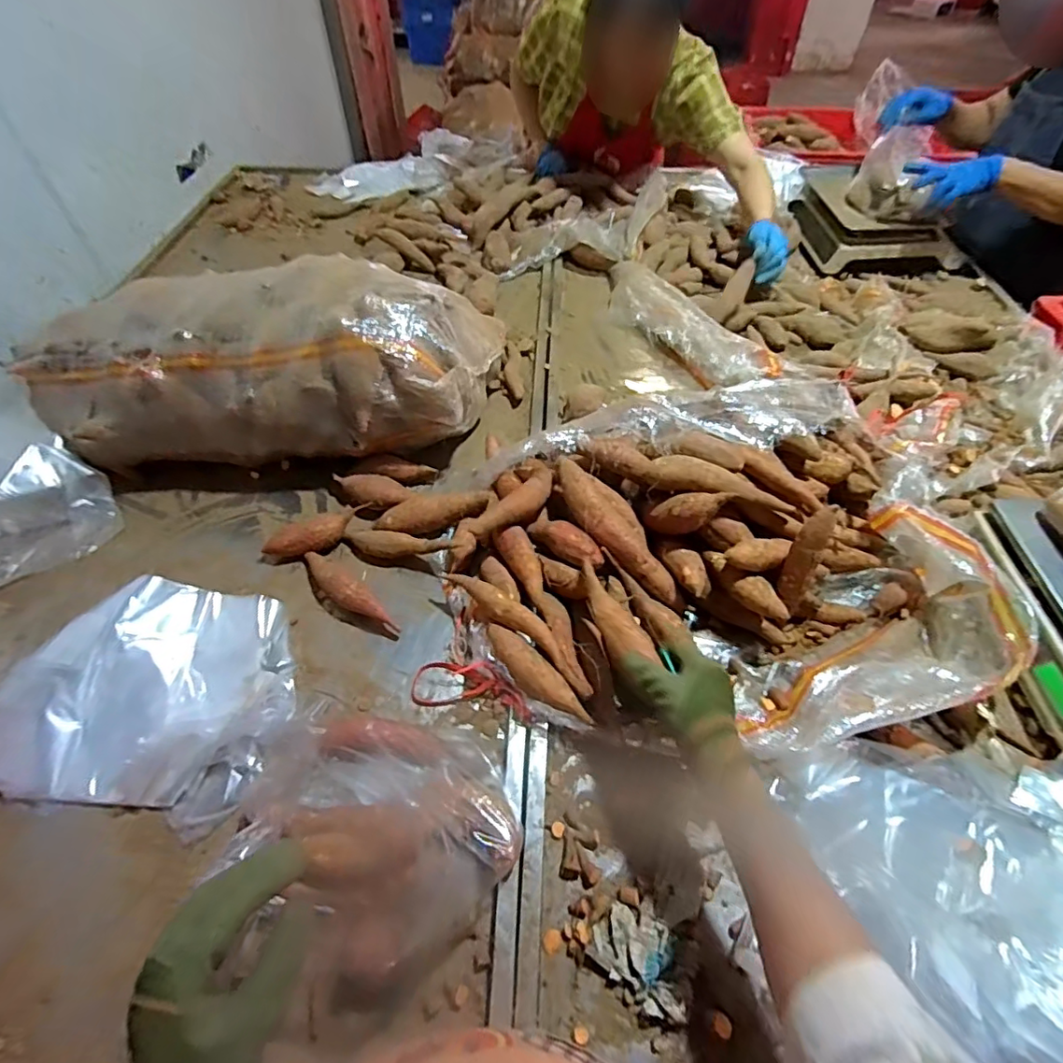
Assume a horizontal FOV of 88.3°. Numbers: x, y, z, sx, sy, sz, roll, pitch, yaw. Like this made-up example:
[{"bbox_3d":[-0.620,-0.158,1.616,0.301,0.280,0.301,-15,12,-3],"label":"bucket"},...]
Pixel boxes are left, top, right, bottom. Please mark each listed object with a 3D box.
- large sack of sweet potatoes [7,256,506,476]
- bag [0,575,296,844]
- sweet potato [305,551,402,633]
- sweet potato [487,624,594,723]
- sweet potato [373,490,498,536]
[{"bbox_3d":[-0.398,-0.249,0.853,0.673,0.225,0.256,-2,52,-1],"label":"large sack of sweet potatoes"},{"bbox_3d":[-0.432,0.175,0.628,0.293,0.074,0.252,9,52,7],"label":"bag"},{"bbox_3d":[-0.248,0.077,0.723,0.186,0.037,0.038,33,59,24],"label":"sweet potato"},{"bbox_3d":[0.002,0.167,0.627,0.041,0.046,0.159,-37,60,-25],"label":"sweet potato"},{"bbox_3d":[-0.140,-0.026,0.780,0.168,0.046,0.043,-8,52,-6],"label":"sweet potato"}]

